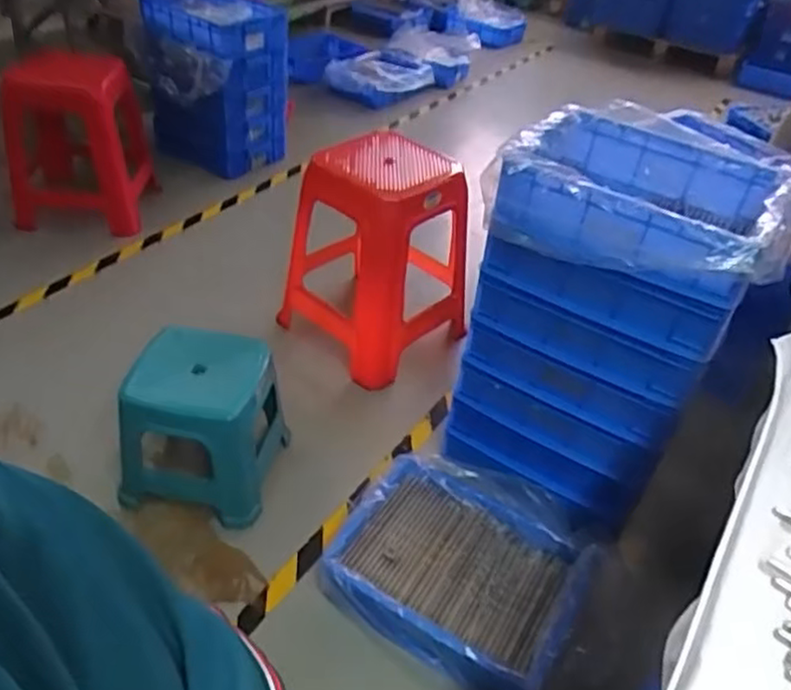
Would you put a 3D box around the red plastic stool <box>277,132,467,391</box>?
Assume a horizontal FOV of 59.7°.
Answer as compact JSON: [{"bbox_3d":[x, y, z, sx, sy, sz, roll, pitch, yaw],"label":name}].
[{"bbox_3d":[-0.043,-0.240,1.701,0.409,0.475,0.409,33,46,28],"label":"red plastic stool"}]

